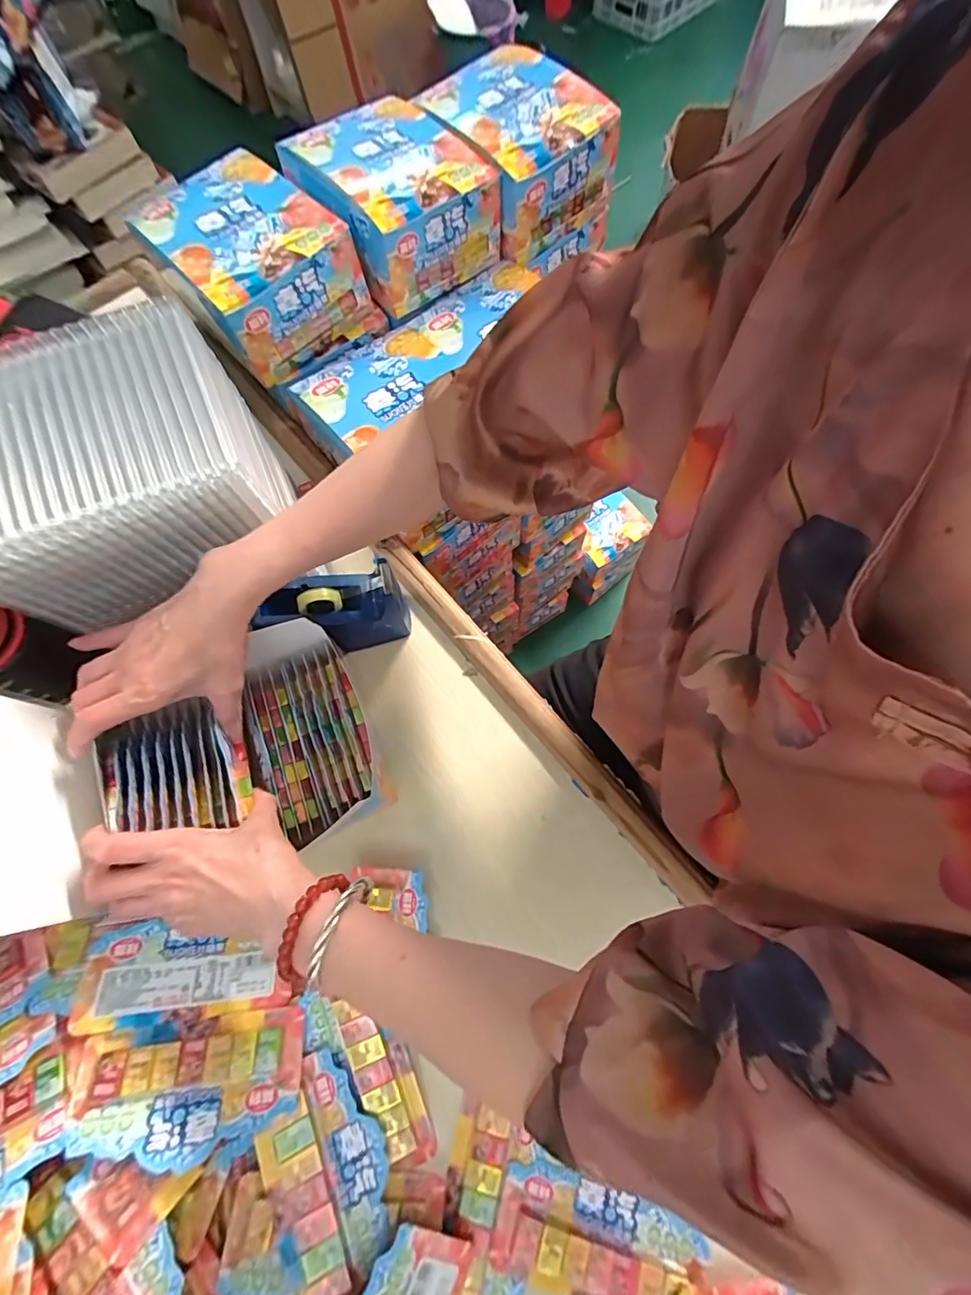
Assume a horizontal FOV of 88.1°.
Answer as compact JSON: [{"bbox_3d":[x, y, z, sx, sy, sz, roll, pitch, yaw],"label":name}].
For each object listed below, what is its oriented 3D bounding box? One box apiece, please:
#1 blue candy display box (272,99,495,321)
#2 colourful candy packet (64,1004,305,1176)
[{"bbox_3d":[-0.098,-0.495,0.558,0.154,0.094,0.178,-37,73,-11],"label":"blue candy display box"},{"bbox_3d":[-0.205,0.305,0.348,0.144,0.011,0.077,1,57,-13],"label":"colourful candy packet"}]

